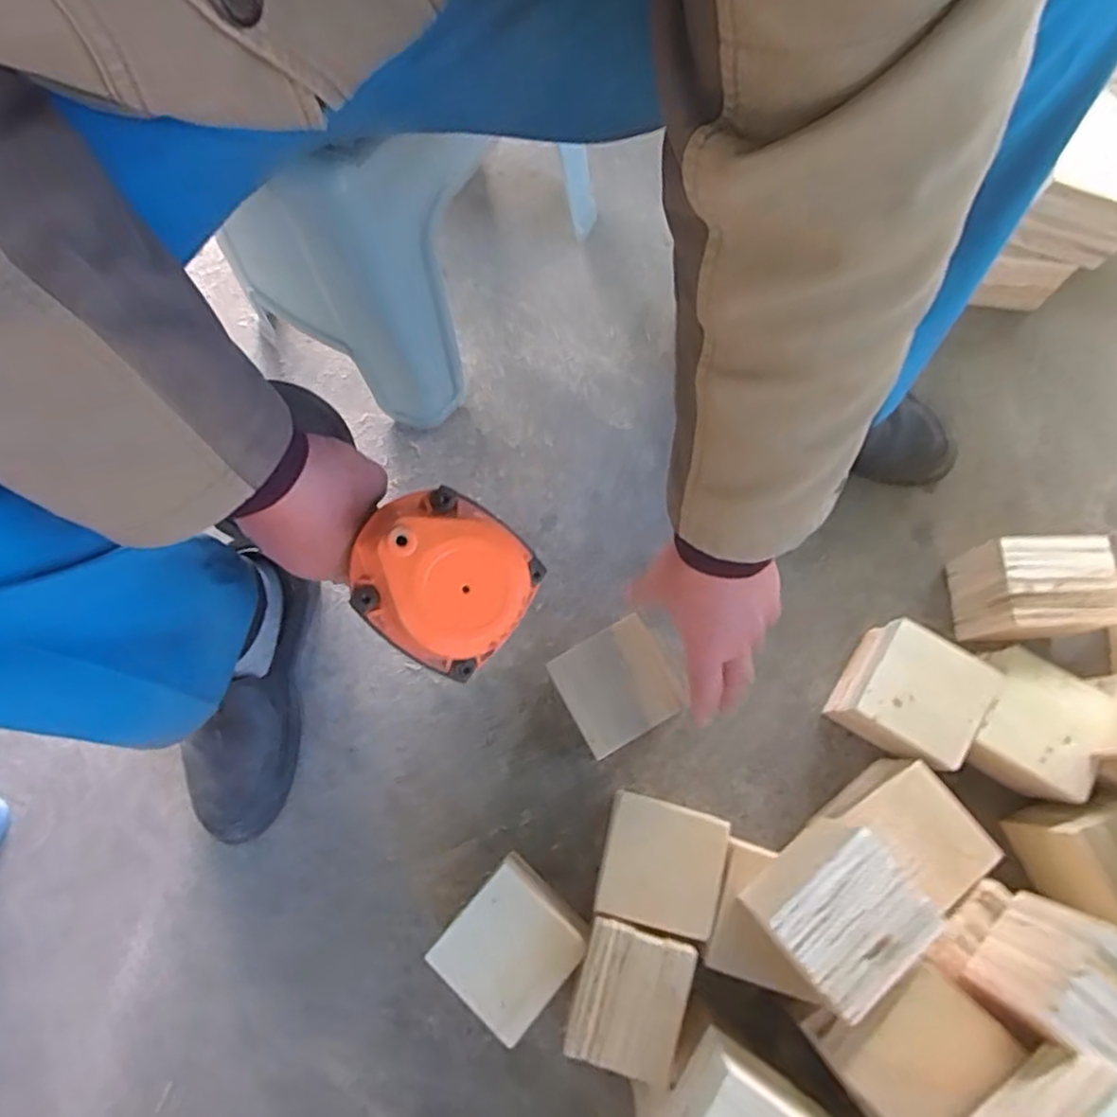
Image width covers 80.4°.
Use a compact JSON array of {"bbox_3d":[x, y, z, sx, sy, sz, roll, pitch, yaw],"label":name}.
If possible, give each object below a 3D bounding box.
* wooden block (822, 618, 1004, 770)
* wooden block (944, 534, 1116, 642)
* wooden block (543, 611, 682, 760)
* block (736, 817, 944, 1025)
[{"bbox_3d":[0.313,0.124,0.599,0.098,0.077,0.103,36,78,9],"label":"wooden block"},{"bbox_3d":[0.434,0.032,0.615,0.097,0.093,0.088,-3,74,0],"label":"wooden block"},{"bbox_3d":[0.053,0.115,0.601,0.097,0.083,0.095,-29,75,-6],"label":"wooden block"},{"bbox_3d":[0.195,0.248,0.479,0.097,0.103,0.090,-34,76,-8],"label":"block"}]

